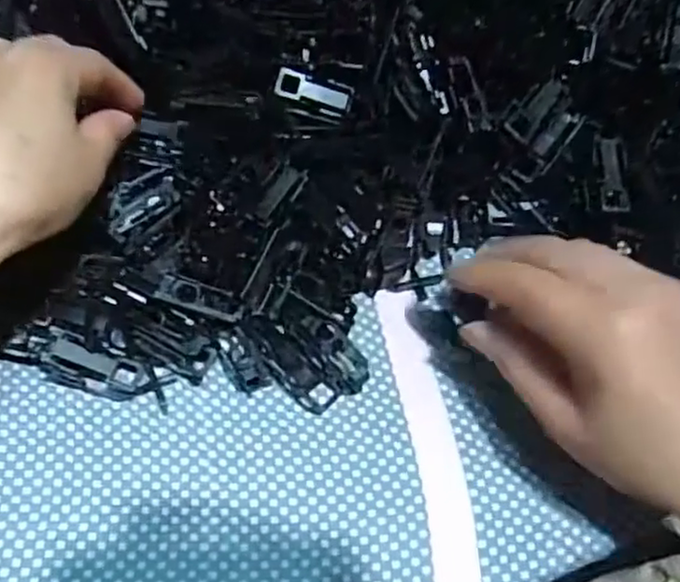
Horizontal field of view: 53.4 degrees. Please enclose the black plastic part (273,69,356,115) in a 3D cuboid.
[{"bbox_3d":[-0.013,-0.097,0.330,0.037,0.004,0.013,16,94,-5],"label":"black plastic part"}]

